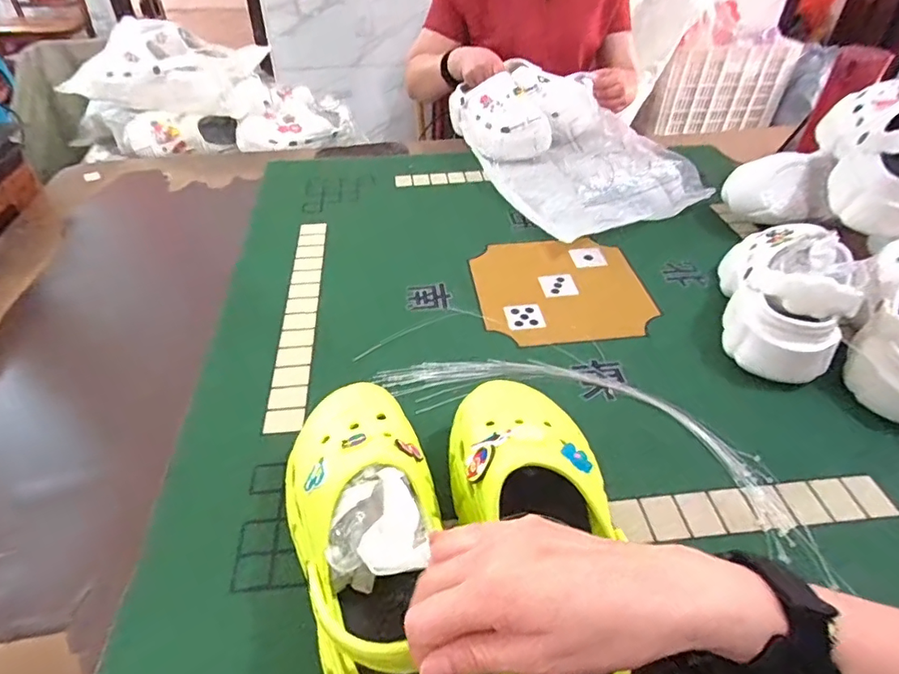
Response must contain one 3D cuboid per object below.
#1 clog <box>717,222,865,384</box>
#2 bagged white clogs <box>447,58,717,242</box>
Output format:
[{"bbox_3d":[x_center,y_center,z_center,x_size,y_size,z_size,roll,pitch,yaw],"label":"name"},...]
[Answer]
[{"bbox_3d":[0.386,-0.065,0.610,0.104,0.124,0.244,15,43,15],"label":"clog"},{"bbox_3d":[0.190,-0.342,0.911,0.274,0.140,0.452,-14,44,-17],"label":"bagged white clogs"}]

